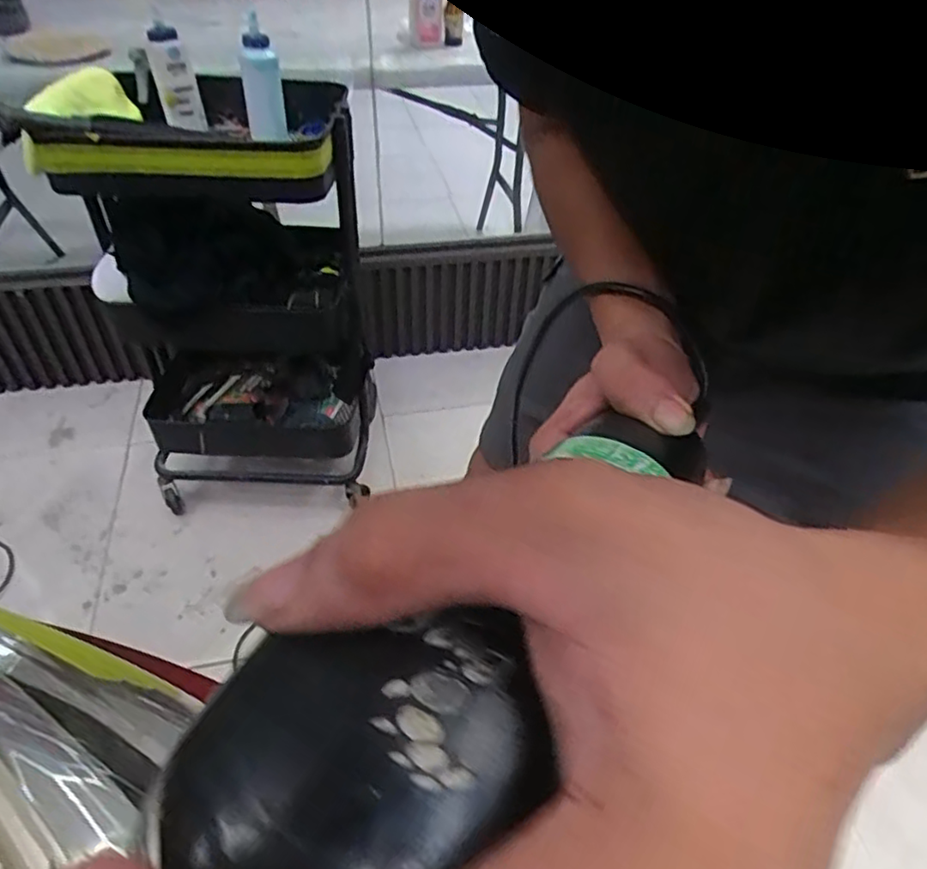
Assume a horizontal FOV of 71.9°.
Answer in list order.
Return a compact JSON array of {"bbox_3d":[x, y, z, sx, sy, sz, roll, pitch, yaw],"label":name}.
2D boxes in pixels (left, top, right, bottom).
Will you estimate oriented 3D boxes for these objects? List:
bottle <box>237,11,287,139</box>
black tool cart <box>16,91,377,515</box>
[{"bbox_3d":[-0.308,-0.539,0.975,0.057,0.162,0.052,-9,45,-11],"label":"bottle"},{"bbox_3d":[-0.419,-0.245,1.228,0.464,0.714,0.373,-6,45,-8],"label":"black tool cart"}]

